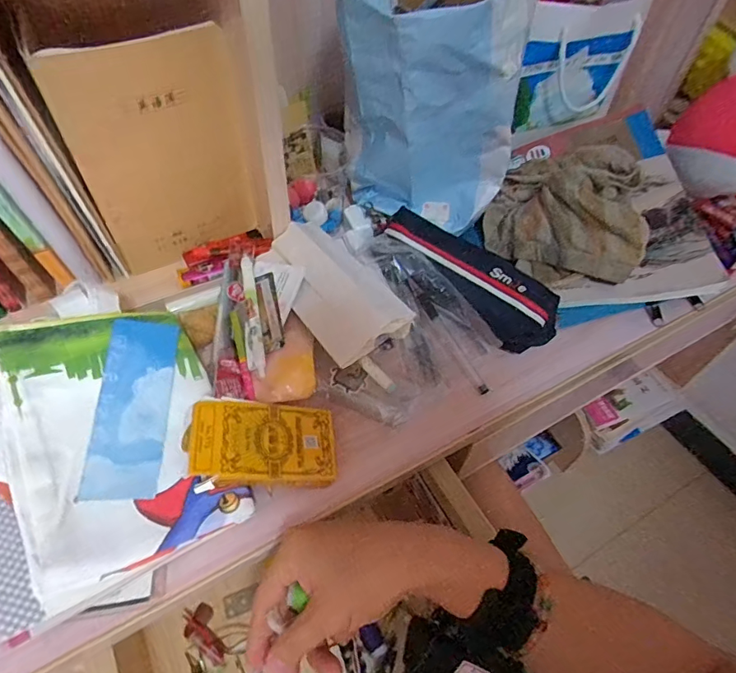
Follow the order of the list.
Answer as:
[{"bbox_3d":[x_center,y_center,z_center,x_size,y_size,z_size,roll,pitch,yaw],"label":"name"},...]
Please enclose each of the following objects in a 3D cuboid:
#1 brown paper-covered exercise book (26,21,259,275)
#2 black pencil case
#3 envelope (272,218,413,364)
[{"bbox_3d":[-0.175,-0.155,0.416,0.139,0.192,0.013,-26,58,-22],"label":"brown paper-covered exercise book"},{"bbox_3d":[0.098,-0.059,0.454,0.182,0.060,0.042,36,58,22],"label":"black pencil case"},{"bbox_3d":[-0.035,-0.048,0.433,0.077,0.019,0.163,-37,60,-5],"label":"envelope"}]

